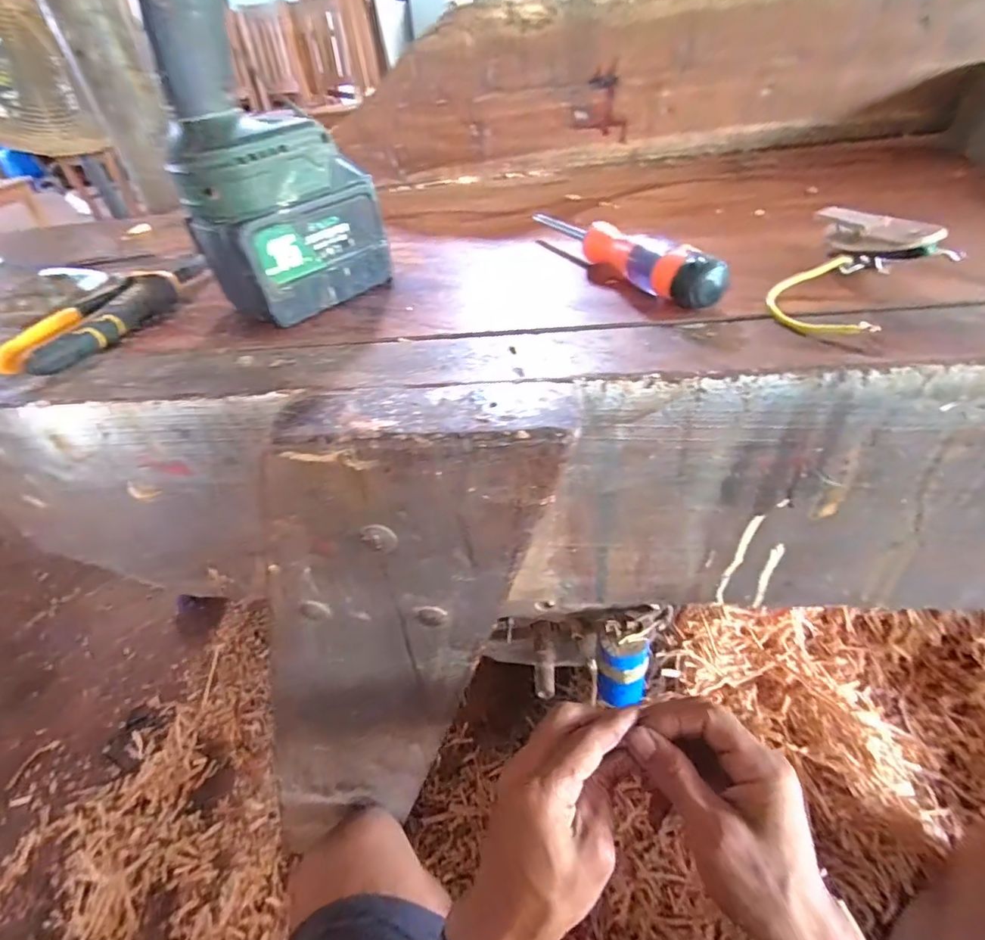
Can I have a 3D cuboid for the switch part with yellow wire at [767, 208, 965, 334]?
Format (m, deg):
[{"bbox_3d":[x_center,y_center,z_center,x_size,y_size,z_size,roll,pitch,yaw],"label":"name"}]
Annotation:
[{"bbox_3d":[0.197,-0.113,0.274,0.108,0.038,0.077,-37,49,-28],"label":"switch part with yellow wire"}]

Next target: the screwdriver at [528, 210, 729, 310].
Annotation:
[{"bbox_3d":[0.080,-0.140,0.329,0.030,0.031,0.158,-24,44,-17],"label":"screwdriver"}]

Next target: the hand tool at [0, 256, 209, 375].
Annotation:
[{"bbox_3d":[-0.270,-0.118,0.366,0.046,0.025,0.157,9,45,18],"label":"hand tool"}]

